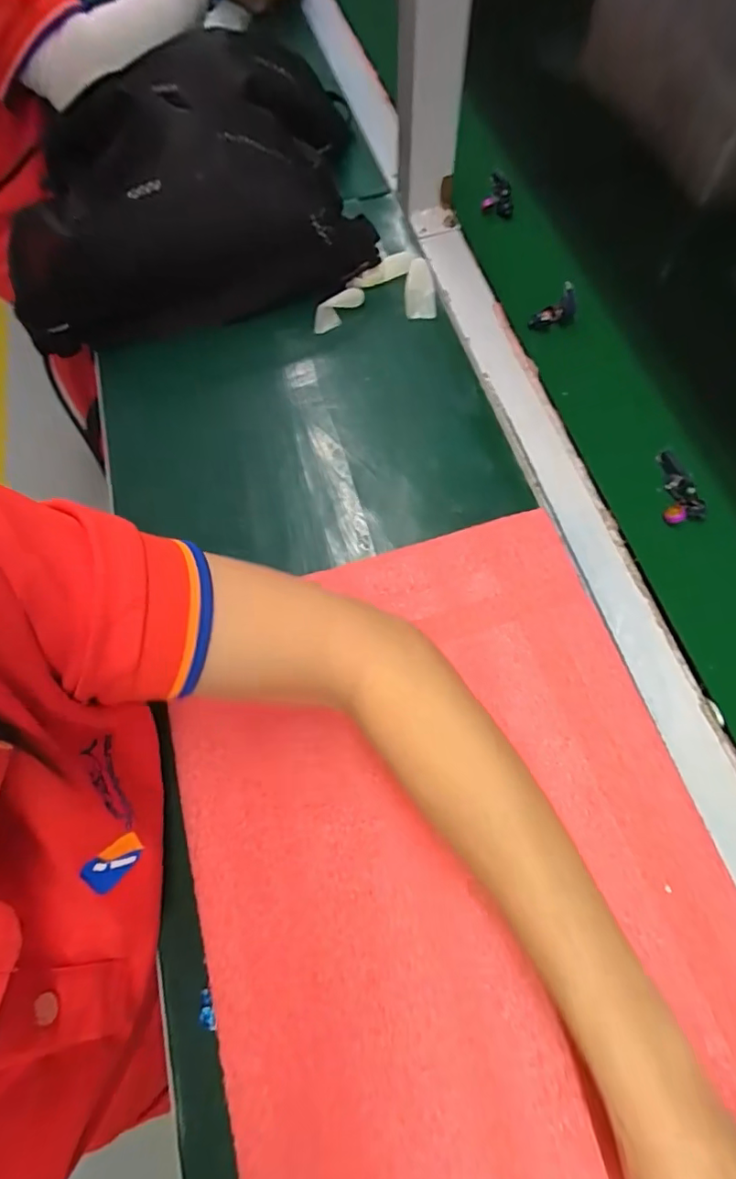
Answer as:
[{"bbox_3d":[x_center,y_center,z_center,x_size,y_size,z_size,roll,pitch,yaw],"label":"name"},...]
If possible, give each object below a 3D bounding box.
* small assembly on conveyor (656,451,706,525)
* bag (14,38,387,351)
[{"bbox_3d":[0.219,-0.073,0.370,0.023,0.015,0.057,5,68,4],"label":"small assembly on conveyor"},{"bbox_3d":[-0.154,-0.363,0.463,0.308,0.101,0.239,-14,68,-4],"label":"bag"}]

